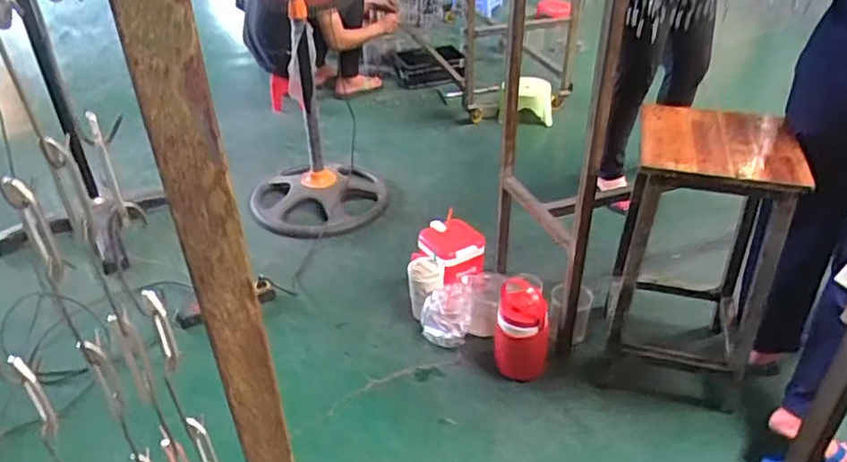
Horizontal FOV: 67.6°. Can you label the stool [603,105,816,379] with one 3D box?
[{"bbox_3d":[0.593,0.026,1.402,0.300,0.530,0.325,7,35,12],"label":"stool"}]

